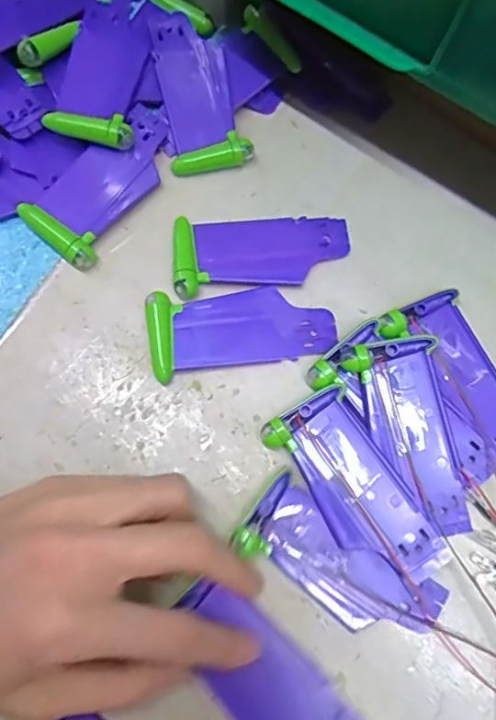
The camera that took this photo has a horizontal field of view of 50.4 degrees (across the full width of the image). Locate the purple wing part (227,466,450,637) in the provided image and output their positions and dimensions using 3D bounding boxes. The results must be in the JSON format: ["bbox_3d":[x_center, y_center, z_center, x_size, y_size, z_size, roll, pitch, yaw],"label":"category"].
[{"bbox_3d":[0.039,0.091,0.229,0.089,0.009,0.039,37,78,10],"label":"purple wing part"}]

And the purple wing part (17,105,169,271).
[{"bbox_3d":[-0.071,-0.092,0.275,0.039,0.014,0.091,40,78,11],"label":"purple wing part"}]

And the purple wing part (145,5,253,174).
[{"bbox_3d":[-0.027,-0.149,0.289,0.041,0.018,0.092,-9,74,-2],"label":"purple wing part"}]

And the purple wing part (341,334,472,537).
[{"bbox_3d":[0.073,0.034,0.239,0.041,0.014,0.088,-9,74,-2],"label":"purple wing part"}]

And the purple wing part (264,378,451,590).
[{"bbox_3d":[0.047,0.058,0.238,0.040,0.009,0.089,-30,76,-8],"label":"purple wing part"}]

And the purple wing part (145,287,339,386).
[{"bbox_3d":[-0.004,-0.017,0.260,0.090,0.008,0.040,-11,74,-3],"label":"purple wing part"}]

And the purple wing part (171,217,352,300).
[{"bbox_3d":[0.007,-0.055,0.269,0.090,0.011,0.039,-5,74,-1],"label":"purple wing part"}]

